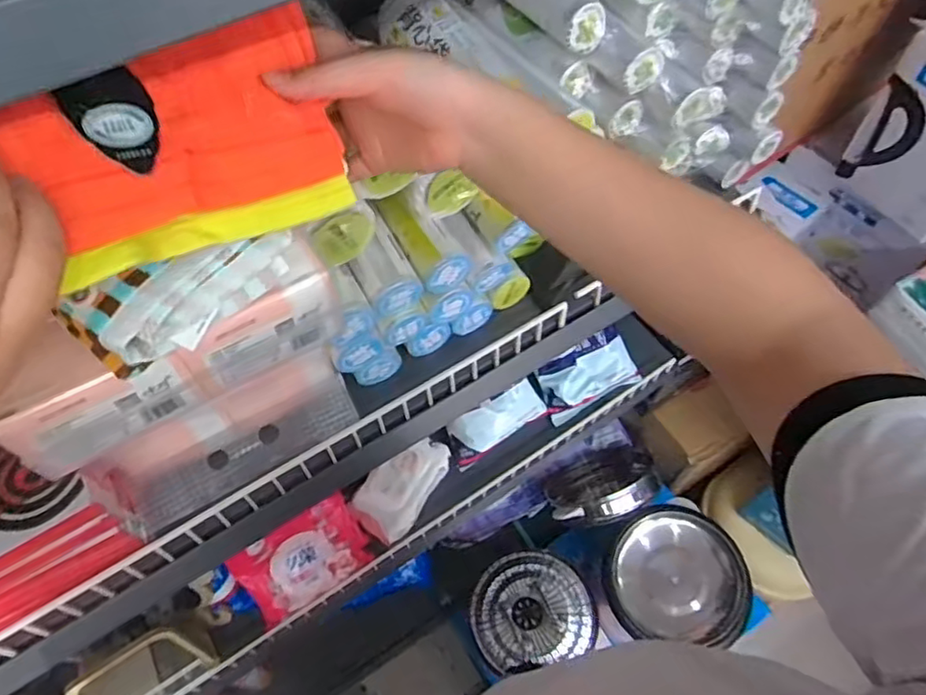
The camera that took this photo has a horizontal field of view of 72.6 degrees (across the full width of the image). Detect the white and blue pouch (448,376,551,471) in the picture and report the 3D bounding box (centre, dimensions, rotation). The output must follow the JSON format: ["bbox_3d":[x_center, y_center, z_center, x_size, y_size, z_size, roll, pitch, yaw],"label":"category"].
[{"bbox_3d":[0.046,0.110,0.985,0.159,0.040,0.072,-34,106,-7],"label":"white and blue pouch"}]

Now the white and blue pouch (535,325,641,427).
[{"bbox_3d":[0.197,0.042,1.021,0.155,0.041,0.097,-28,93,2],"label":"white and blue pouch"}]

